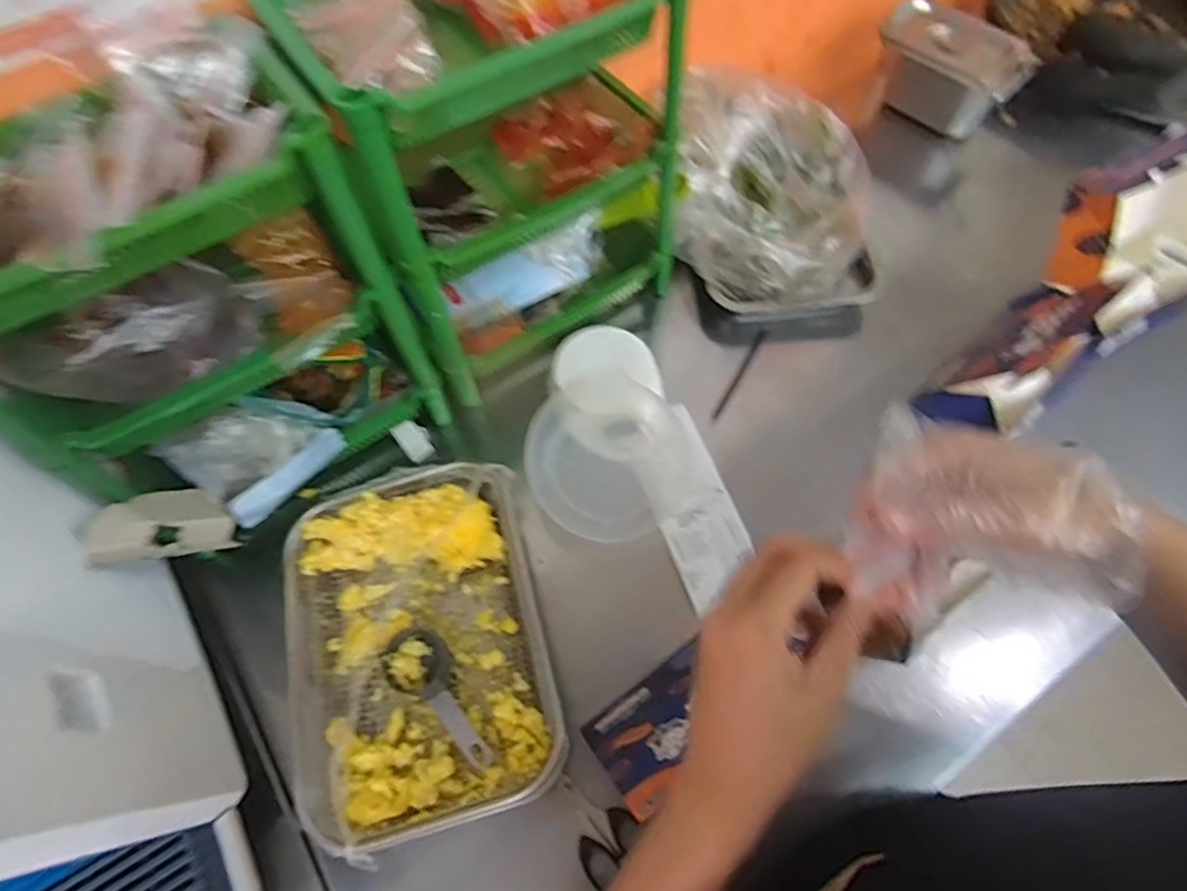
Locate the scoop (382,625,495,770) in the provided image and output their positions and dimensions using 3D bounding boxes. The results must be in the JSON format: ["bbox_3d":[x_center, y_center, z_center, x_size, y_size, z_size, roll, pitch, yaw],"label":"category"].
[{"bbox_3d":[-0.133,0.216,0.550,0.051,0.030,0.134,-34,68,-15],"label":"scoop"}]

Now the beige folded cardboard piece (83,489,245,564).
[{"bbox_3d":[-0.349,0.065,0.521,0.047,0.108,0.028,47,112,21],"label":"beige folded cardboard piece"}]

